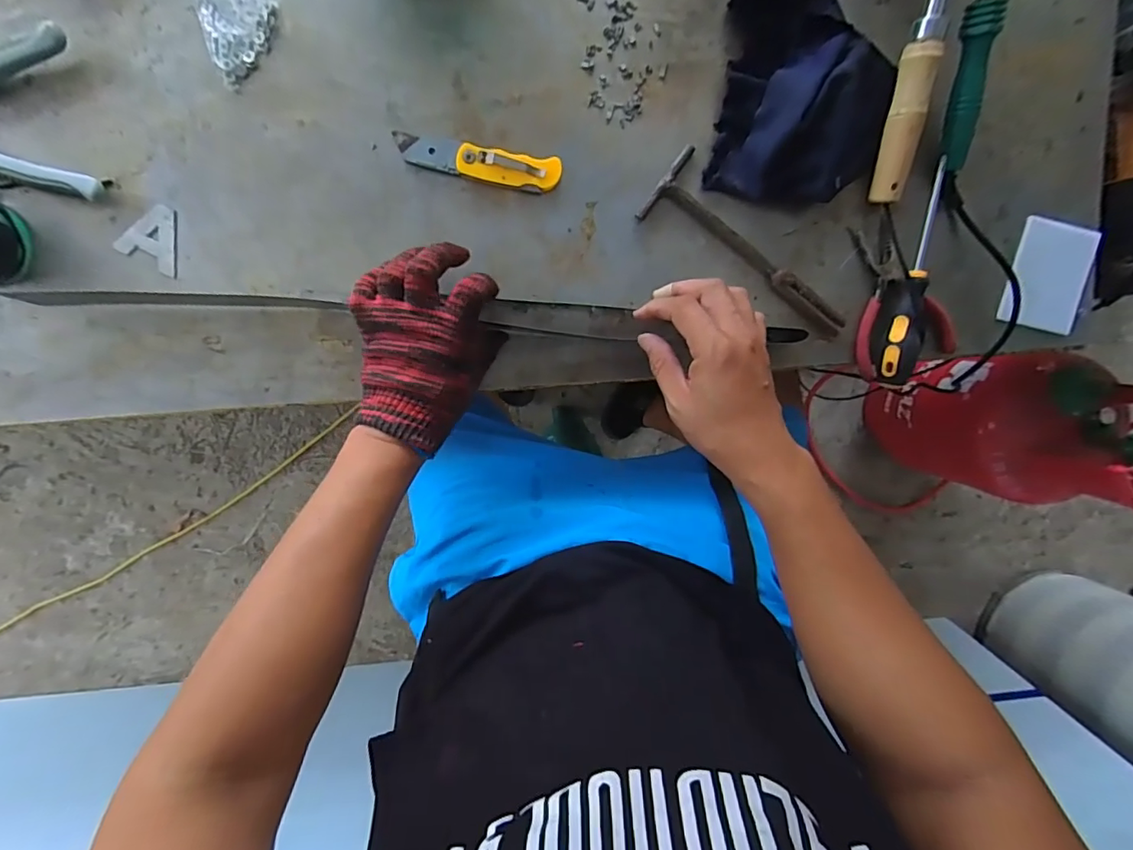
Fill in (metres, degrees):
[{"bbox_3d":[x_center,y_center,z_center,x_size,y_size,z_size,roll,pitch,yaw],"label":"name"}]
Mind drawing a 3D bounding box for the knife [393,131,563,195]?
[{"bbox_3d":[-0.077,-0.228,0.444,0.141,0.014,0.030,9,97,-6],"label":"knife"}]

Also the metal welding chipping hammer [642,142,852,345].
[{"bbox_3d":[0.173,-0.155,0.479,0.221,0.014,0.071,38,93,-9],"label":"metal welding chipping hammer"}]

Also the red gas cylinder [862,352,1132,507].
[{"bbox_3d":[0.885,0.003,1.039,0.271,0.526,0.260,12,98,-7],"label":"red gas cylinder"}]

